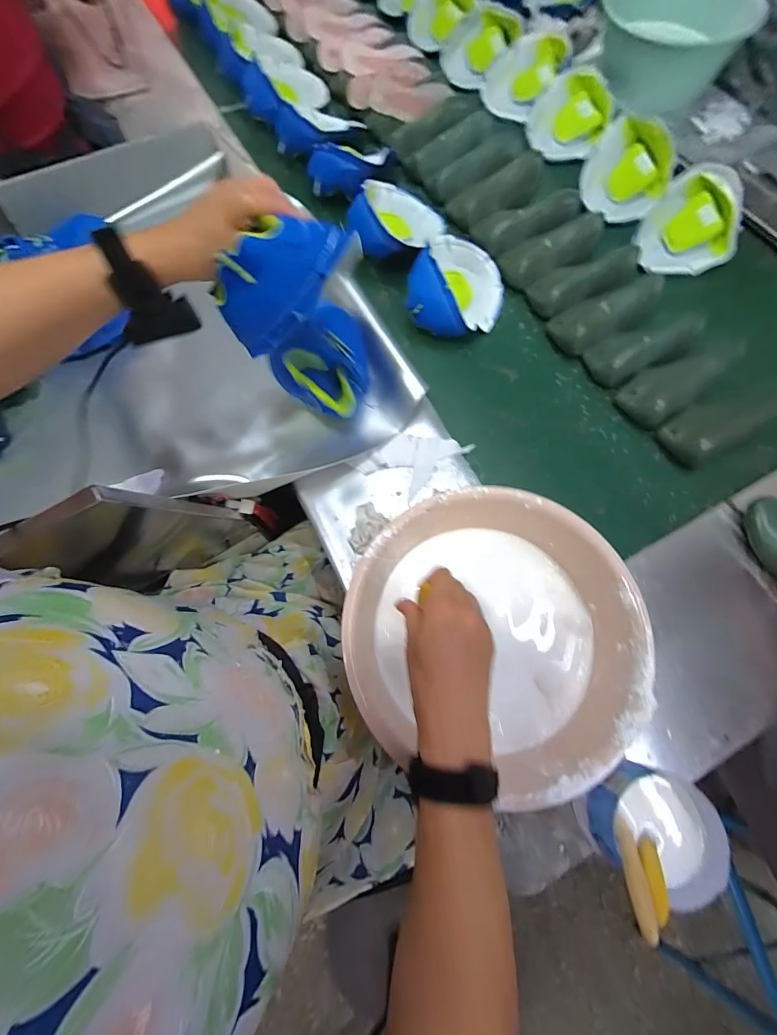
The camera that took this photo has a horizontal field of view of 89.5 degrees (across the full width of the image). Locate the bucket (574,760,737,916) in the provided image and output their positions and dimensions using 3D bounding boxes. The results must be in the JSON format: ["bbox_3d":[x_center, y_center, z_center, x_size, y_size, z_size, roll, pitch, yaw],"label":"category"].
[{"bbox_3d":[0.258,0.309,0.399,0.102,0.097,0.095,-1,70,2],"label":"bucket"}]

